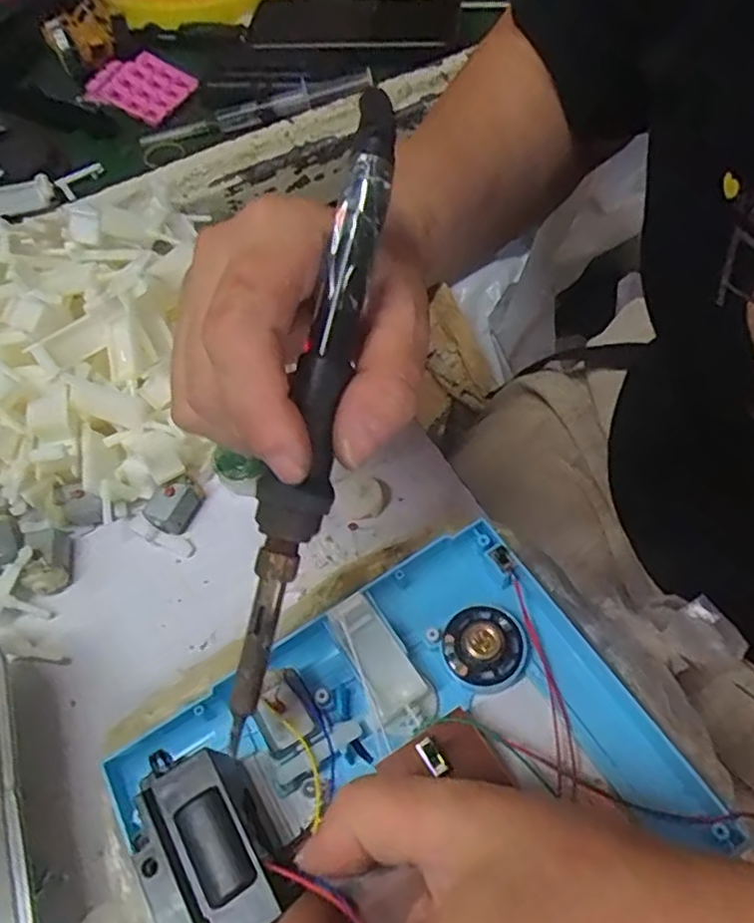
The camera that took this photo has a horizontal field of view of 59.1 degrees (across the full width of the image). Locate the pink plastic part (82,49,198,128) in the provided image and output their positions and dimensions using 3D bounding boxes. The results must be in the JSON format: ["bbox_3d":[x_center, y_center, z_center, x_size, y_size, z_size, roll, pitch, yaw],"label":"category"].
[{"bbox_3d":[-0.185,-0.297,0.521,0.087,0.018,0.057,32,65,20],"label":"pink plastic part"}]

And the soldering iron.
[{"bbox_3d":[-0.017,-0.018,0.200,0.020,0.019,0.195,13,89,10],"label":"soldering iron"}]

